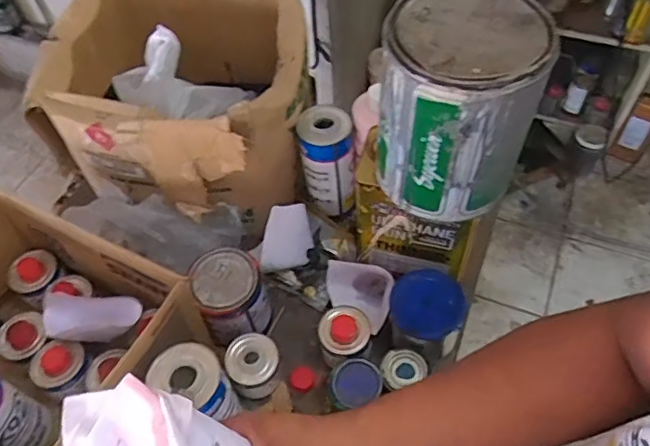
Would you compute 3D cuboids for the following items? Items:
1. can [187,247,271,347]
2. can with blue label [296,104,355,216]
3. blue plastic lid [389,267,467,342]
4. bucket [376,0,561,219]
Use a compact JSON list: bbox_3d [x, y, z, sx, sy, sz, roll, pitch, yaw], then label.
[{"bbox_3d":[-0.136,0.117,0.826,0.094,0.130,0.101,-2,55,3],"label":"can"},{"bbox_3d":[0.009,-0.102,0.894,0.074,0.176,0.077,-2,55,3],"label":"can with blue label"},{"bbox_3d":[0.141,0.112,0.765,0.101,0.024,0.091,31,62,23],"label":"blue plastic lid"},{"bbox_3d":[0.147,-0.130,0.613,0.152,0.193,0.156,-2,55,3],"label":"bucket"}]

